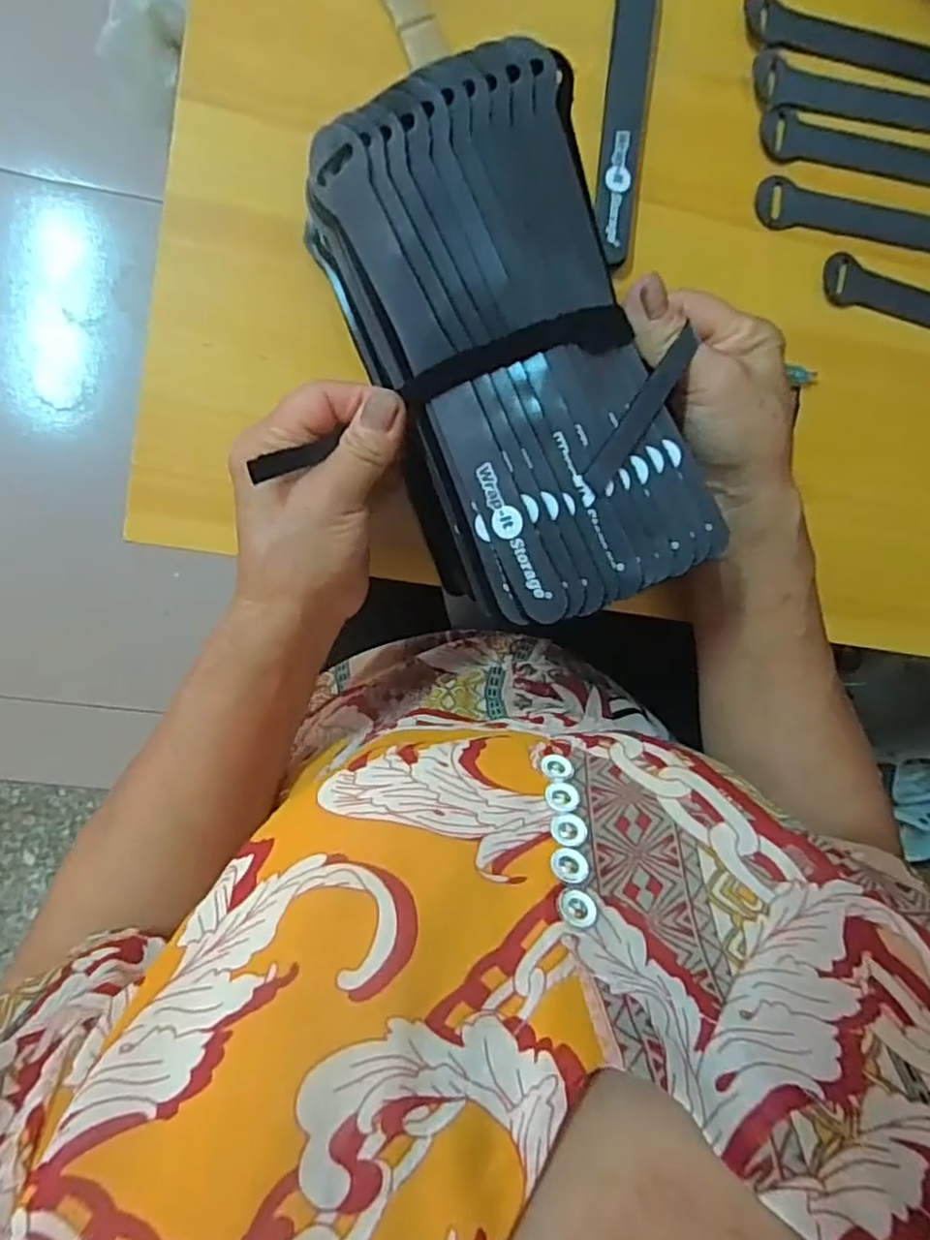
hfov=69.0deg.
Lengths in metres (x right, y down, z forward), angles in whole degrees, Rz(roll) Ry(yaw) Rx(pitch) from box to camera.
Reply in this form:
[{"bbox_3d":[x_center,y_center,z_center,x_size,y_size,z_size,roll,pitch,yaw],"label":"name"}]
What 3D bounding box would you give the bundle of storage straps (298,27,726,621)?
[{"bbox_3d":[0.018,-0.099,0.261,0.103,0.044,0.194,-21,93,-5],"label":"bundle of storage straps"}]

